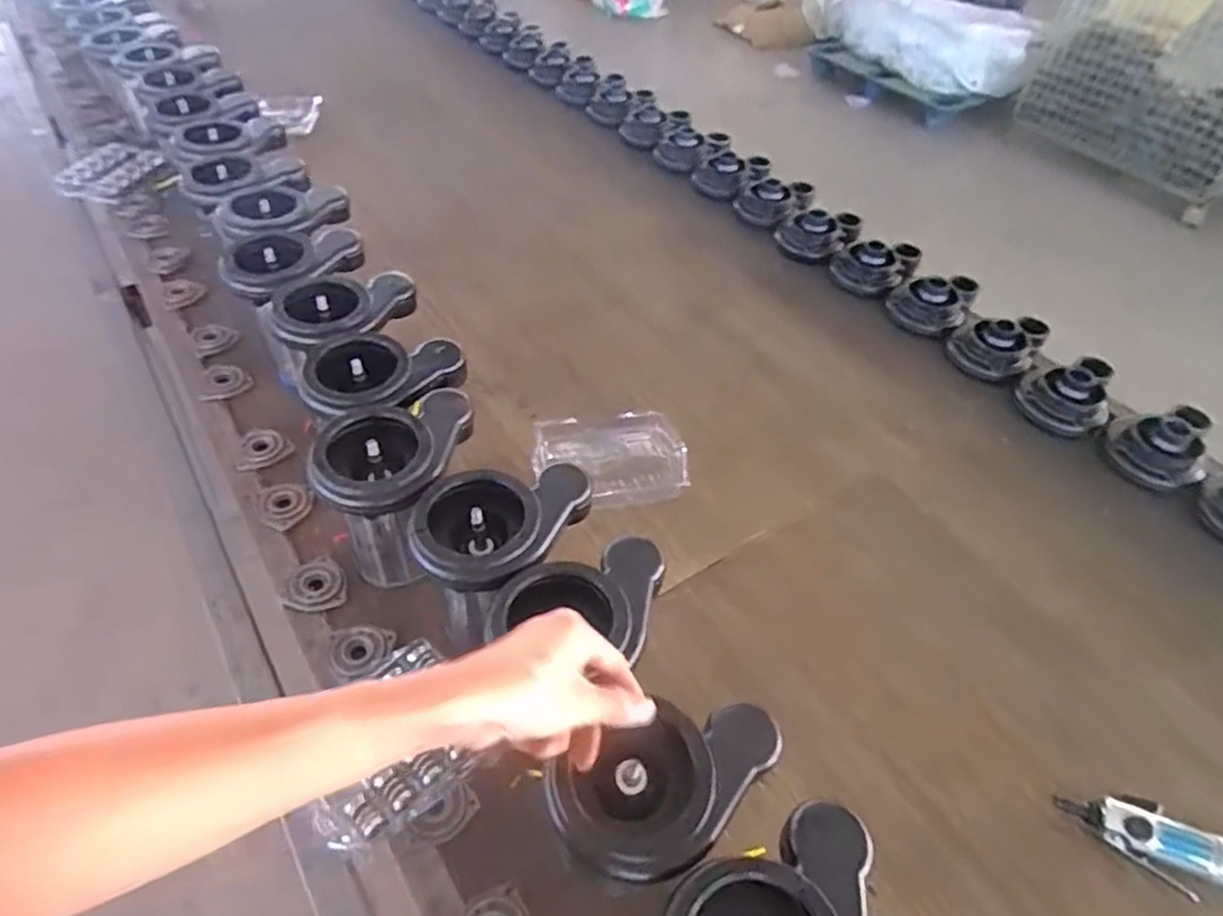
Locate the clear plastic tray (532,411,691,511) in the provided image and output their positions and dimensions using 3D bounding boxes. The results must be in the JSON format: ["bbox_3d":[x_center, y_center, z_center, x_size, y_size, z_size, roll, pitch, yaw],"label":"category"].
[{"bbox_3d":[0.002,0.006,0.910,0.191,0.028,0.146,-6,48,-8],"label":"clear plastic tray"}]

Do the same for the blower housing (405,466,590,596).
[{"bbox_3d":[-0.097,0.066,0.644,0.163,0.048,0.129,-5,47,-7],"label":"blower housing"}]

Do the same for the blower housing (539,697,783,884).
[{"bbox_3d":[0.046,0.222,0.493,0.166,0.037,0.092,-20,51,-20],"label":"blower housing"}]

